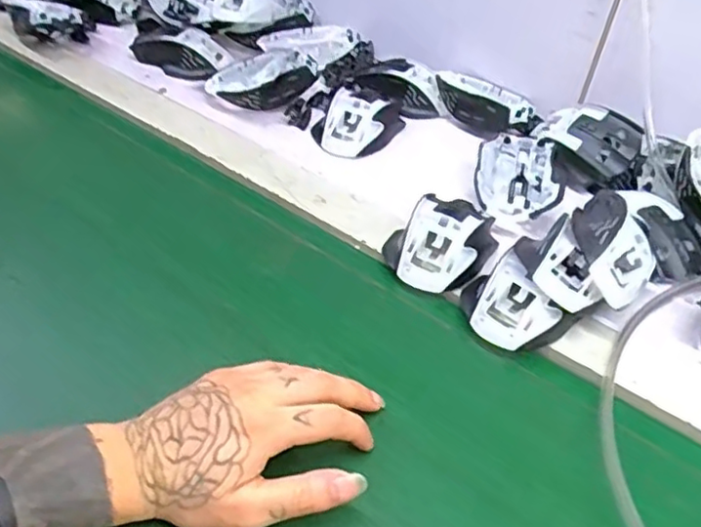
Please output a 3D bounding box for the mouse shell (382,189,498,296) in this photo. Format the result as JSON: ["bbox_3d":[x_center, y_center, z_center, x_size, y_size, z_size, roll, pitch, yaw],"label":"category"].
[{"bbox_3d":[0.073,-0.023,0.522,0.075,0.035,0.108,30,47,23],"label":"mouse shell"}]

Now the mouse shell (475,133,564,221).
[{"bbox_3d":[0.149,-0.077,0.587,0.070,0.027,0.108,12,44,7],"label":"mouse shell"}]

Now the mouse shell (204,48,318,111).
[{"bbox_3d":[-0.093,-0.195,0.691,0.116,0.037,0.080,-10,45,-19],"label":"mouse shell"}]

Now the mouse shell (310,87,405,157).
[{"bbox_3d":[0.005,-0.142,0.651,0.071,0.030,0.083,22,44,16],"label":"mouse shell"}]

